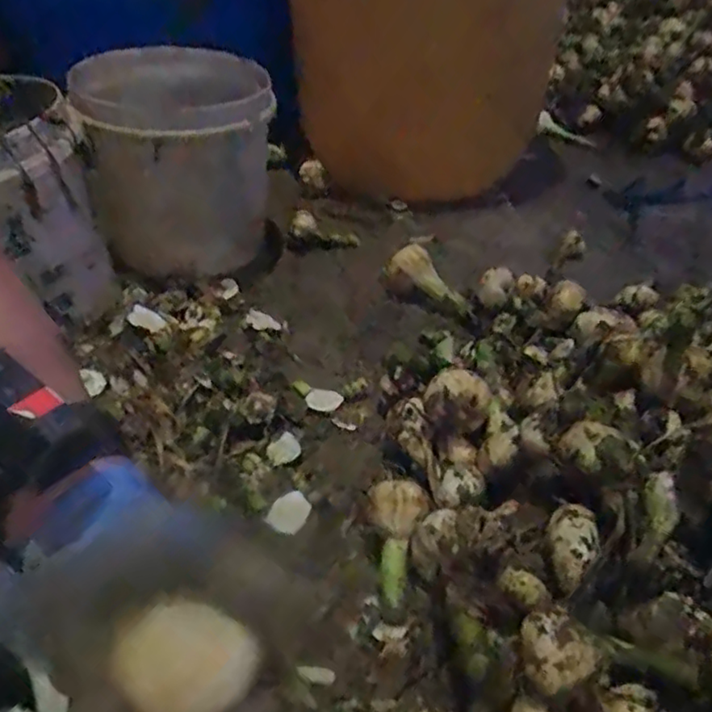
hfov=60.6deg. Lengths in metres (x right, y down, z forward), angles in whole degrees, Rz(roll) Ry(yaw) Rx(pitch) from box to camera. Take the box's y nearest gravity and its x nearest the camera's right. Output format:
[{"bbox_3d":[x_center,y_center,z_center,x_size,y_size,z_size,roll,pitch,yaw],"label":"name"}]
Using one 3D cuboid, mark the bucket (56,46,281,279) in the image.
[{"bbox_3d":[-0.227,-0.265,0.832,0.238,0.252,0.238,-1,41,0],"label":"bucket"}]

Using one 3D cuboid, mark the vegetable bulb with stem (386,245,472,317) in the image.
[{"bbox_3d":[0.096,-0.099,0.819,0.068,0.049,0.124,-23,46,-23],"label":"vegetable bulb with stem"}]

